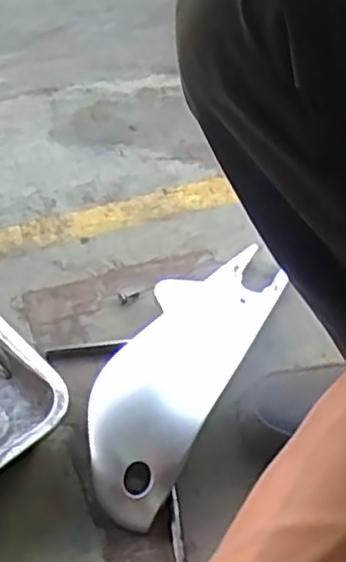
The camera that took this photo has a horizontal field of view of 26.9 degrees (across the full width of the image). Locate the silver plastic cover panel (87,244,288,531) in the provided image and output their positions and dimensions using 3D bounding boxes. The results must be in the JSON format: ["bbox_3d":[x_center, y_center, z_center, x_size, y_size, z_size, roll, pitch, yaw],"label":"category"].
[{"bbox_3d":[0.005,0.071,0.652,0.097,0.029,0.286,31,52,6],"label":"silver plastic cover panel"}]

